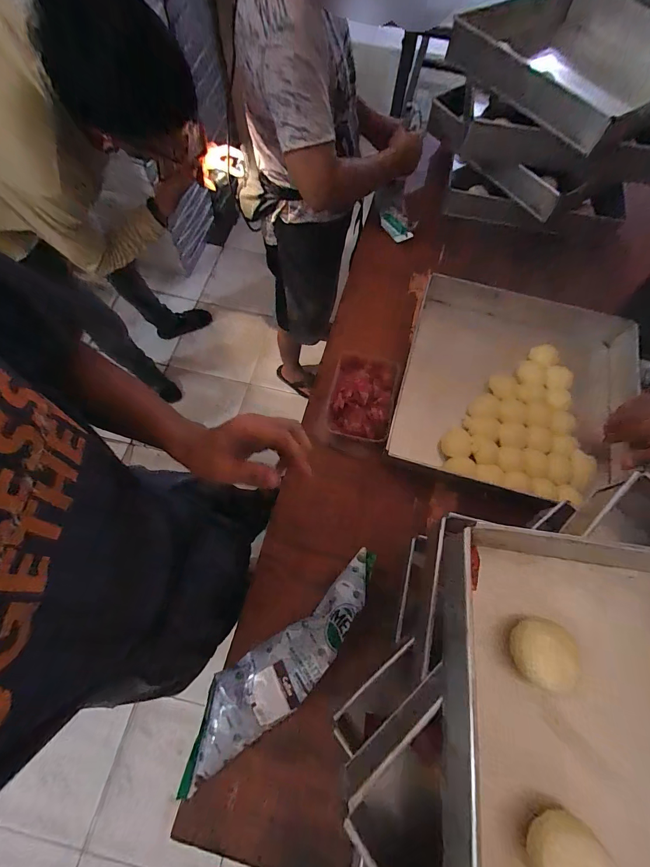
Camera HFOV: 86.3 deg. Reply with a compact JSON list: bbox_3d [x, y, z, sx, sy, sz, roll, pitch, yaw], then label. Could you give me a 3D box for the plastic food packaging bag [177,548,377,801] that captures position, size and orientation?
[{"bbox_3d":[-0.053,0.307,0.471,0.366,0.043,0.090,-38,74,-16],"label":"plastic food packaging bag"}]

